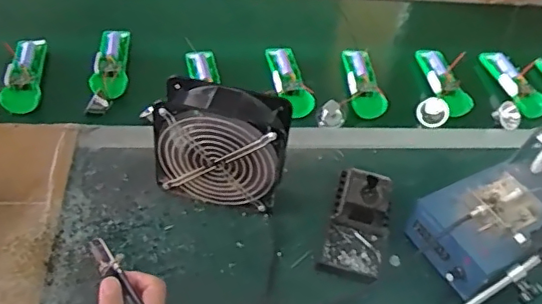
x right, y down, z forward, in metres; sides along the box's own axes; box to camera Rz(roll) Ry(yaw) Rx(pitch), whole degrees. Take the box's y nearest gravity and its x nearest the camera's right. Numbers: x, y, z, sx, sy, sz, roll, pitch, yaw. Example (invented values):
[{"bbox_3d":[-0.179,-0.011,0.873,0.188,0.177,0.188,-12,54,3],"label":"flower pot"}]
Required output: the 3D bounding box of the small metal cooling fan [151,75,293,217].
[{"bbox_3d":[-0.057,-0.002,0.655,0.144,0.156,0.066,7,45,0],"label":"small metal cooling fan"}]

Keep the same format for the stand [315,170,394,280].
[{"bbox_3d":[0.110,0.074,0.669,0.075,0.060,0.152,15,45,8],"label":"stand"}]

